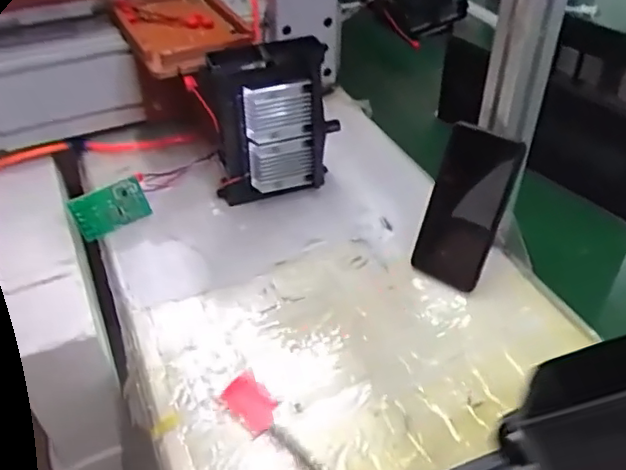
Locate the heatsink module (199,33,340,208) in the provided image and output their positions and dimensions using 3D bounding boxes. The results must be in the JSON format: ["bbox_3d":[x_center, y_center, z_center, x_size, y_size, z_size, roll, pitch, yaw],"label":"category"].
[{"bbox_3d":[-0.048,-0.127,0.707,0.146,0.182,0.051,-11,43,-15],"label":"heatsink module"}]

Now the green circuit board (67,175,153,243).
[{"bbox_3d":[-0.232,-0.029,0.692,0.081,0.054,0.009,-25,34,-7],"label":"green circuit board"}]

